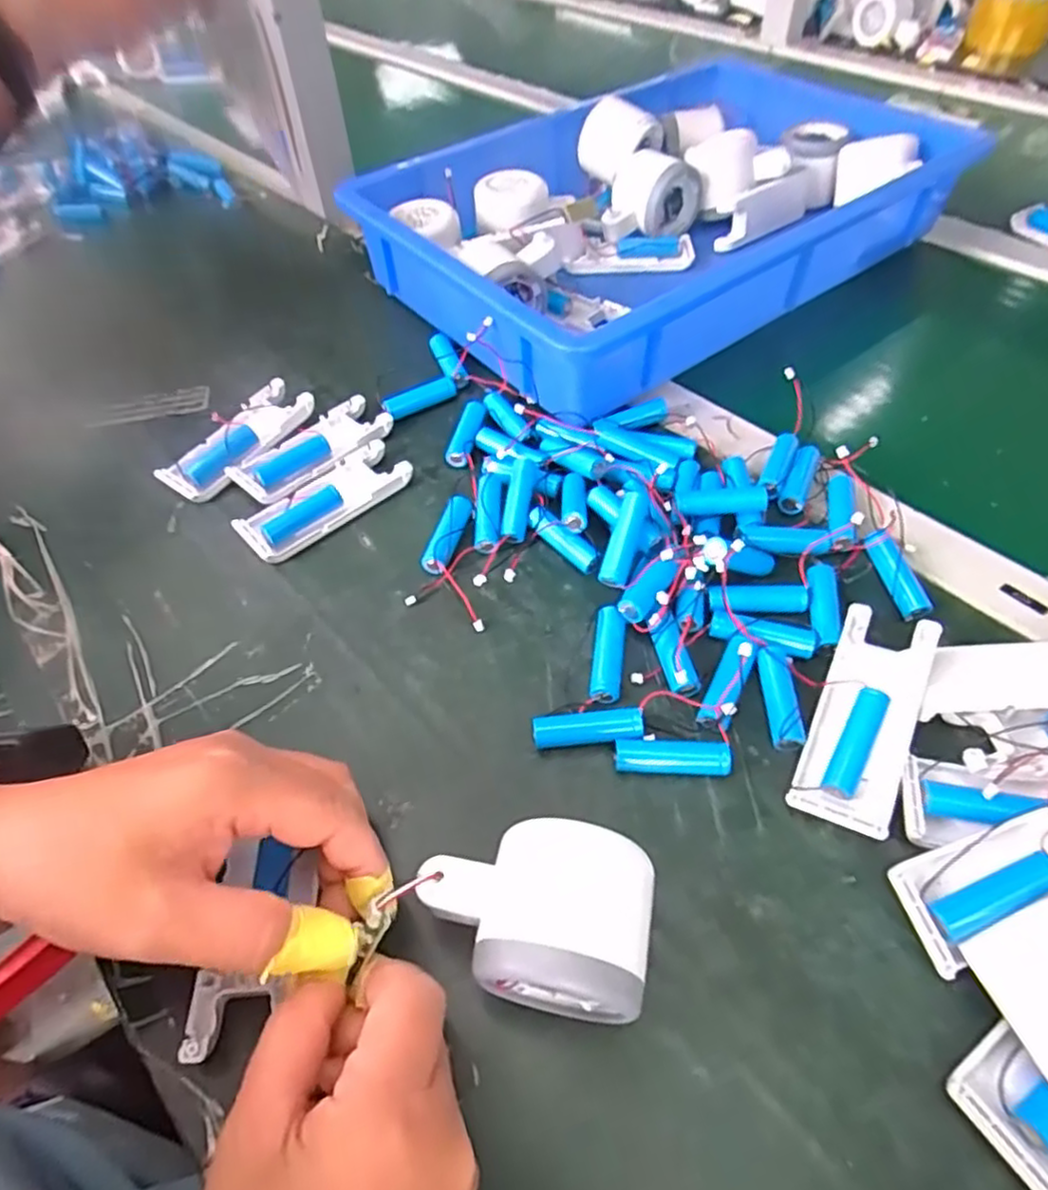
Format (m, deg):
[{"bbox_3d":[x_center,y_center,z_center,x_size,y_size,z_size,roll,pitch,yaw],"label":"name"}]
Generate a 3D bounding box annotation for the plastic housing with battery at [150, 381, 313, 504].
[{"bbox_3d":[-0.185,-0.101,0.451,0.040,0.020,0.102,30,60,23],"label":"plastic housing with battery"}]

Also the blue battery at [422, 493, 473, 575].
[{"bbox_3d":[-0.043,-0.035,0.393,0.016,0.017,0.051,10,55,11],"label":"blue battery"}]

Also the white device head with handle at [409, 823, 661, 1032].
[{"bbox_3d":[0.004,0.116,0.251,0.080,0.052,0.055,7,54,9],"label":"white device head with handle"}]

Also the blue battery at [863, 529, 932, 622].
[{"bbox_3d":[0.192,-0.010,0.354,0.011,0.011,0.048,-22,79,-12],"label":"blue battery"}]

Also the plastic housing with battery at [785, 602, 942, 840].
[{"bbox_3d":[0.154,0.055,0.308,0.042,0.025,0.102,22,58,19],"label":"plastic housing with battery"}]

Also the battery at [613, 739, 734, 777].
[{"bbox_3d":[0.067,0.074,0.311,0.051,0.012,0.013,2,53,5],"label":"battery"}]

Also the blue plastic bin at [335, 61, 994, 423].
[{"bbox_3d":[0.108,-0.303,0.549,0.426,0.079,0.282,-33,58,-19],"label":"blue plastic bin"}]

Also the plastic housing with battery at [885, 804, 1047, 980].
[{"bbox_3d":[0.196,0.108,0.266,0.101,0.020,0.038,-17,54,-9],"label":"plastic housing with battery"}]

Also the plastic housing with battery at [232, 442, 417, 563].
[{"bbox_3d":[-0.121,-0.057,0.419,0.104,0.014,0.037,-37,60,-22],"label":"plastic housing with battery"}]

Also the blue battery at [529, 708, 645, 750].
[{"bbox_3d":[0.030,0.063,0.319,0.050,0.014,0.012,-3,53,1],"label":"blue battery"}]

